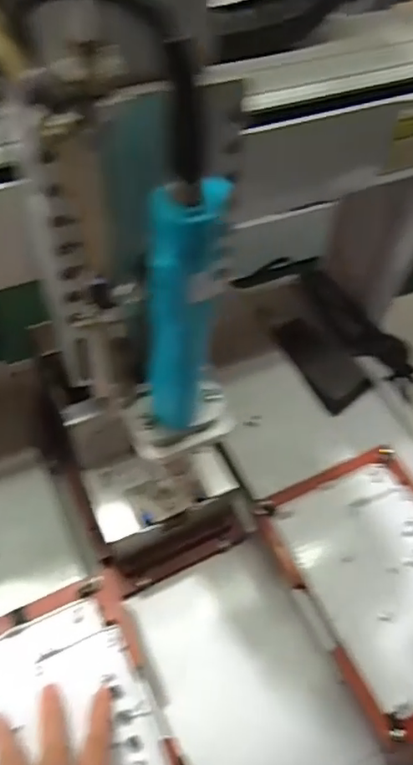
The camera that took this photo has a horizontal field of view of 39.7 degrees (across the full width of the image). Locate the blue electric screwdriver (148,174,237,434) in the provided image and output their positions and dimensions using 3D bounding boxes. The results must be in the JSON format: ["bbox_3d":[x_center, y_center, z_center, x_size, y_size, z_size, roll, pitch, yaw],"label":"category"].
[{"bbox_3d":[-0.011,-0.034,0.309,0.033,0.165,0.044,7,54,1],"label":"blue electric screwdriver"}]

